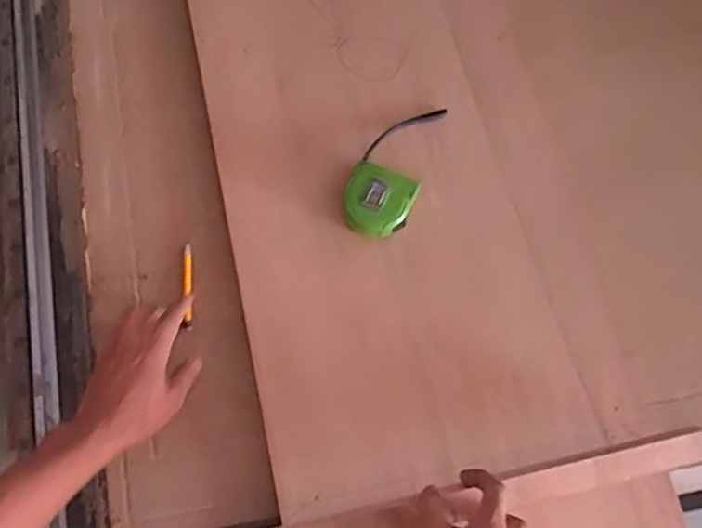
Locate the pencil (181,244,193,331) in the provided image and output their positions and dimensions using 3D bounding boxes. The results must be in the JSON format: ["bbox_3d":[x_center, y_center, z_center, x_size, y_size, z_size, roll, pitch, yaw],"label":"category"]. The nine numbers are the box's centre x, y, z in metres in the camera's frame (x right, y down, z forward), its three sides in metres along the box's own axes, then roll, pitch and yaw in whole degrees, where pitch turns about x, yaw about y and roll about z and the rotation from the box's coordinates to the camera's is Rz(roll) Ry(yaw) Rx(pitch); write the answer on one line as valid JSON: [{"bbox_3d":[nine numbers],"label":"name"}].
[{"bbox_3d":[-0.178,0.024,0.668,0.011,0.012,0.097,-7,69,-1],"label":"pencil"}]

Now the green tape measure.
[{"bbox_3d":[0.051,-0.112,0.694,0.076,0.044,0.184,22,65,6],"label":"green tape measure"}]

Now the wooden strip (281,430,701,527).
[{"bbox_3d":[0.126,0.216,0.564,0.448,0.019,0.031,-11,76,-7],"label":"wooden strip"}]

